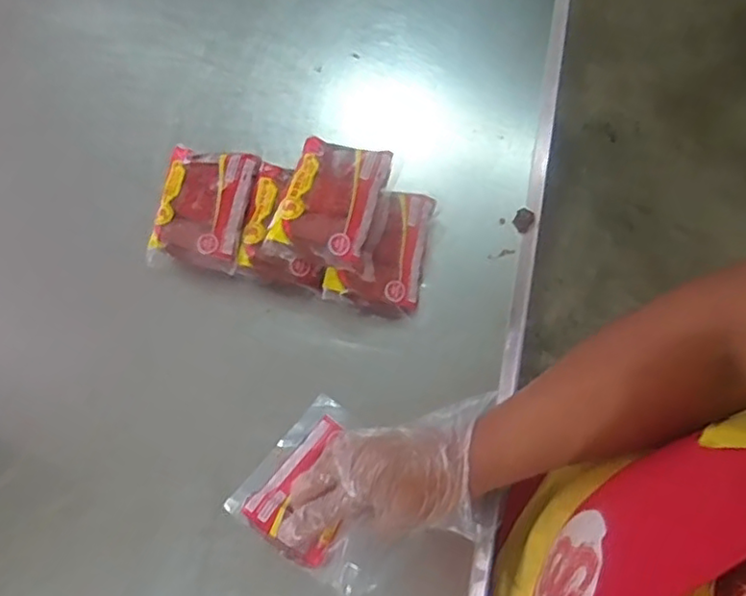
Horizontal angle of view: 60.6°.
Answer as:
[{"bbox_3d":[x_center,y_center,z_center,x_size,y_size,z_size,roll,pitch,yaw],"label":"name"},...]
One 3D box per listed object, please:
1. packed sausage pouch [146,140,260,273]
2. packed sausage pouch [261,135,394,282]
[{"bbox_3d":[-0.190,-0.101,0.716,0.104,0.043,0.138,9,73,4],"label":"packed sausage pouch"},{"bbox_3d":[-0.041,-0.099,0.672,0.108,0.033,0.127,17,73,6],"label":"packed sausage pouch"}]

